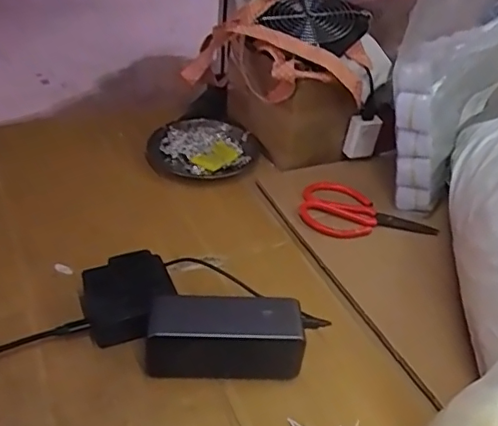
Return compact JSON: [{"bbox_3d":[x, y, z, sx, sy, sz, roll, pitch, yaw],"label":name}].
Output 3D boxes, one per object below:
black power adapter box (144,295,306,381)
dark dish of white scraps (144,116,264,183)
[{"bbox_3d":[-0.020,0.105,0.484,0.132,0.067,0.057,1,37,-5],"label":"black power adapter box"},{"bbox_3d":[-0.064,-0.087,0.766,0.133,0.022,0.143,3,37,-3],"label":"dark dish of white scraps"}]

